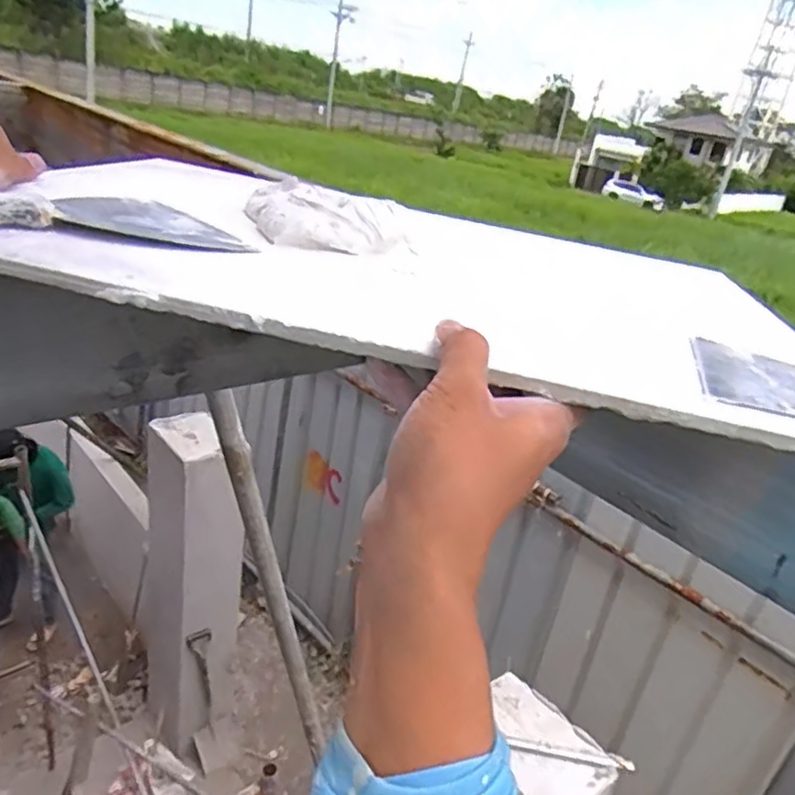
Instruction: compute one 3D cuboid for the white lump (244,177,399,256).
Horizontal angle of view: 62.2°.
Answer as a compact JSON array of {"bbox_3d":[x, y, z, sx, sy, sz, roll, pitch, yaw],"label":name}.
[{"bbox_3d":[-0.058,-0.139,0.498,0.096,0.031,0.122,-4,26,-22],"label":"white lump"}]

